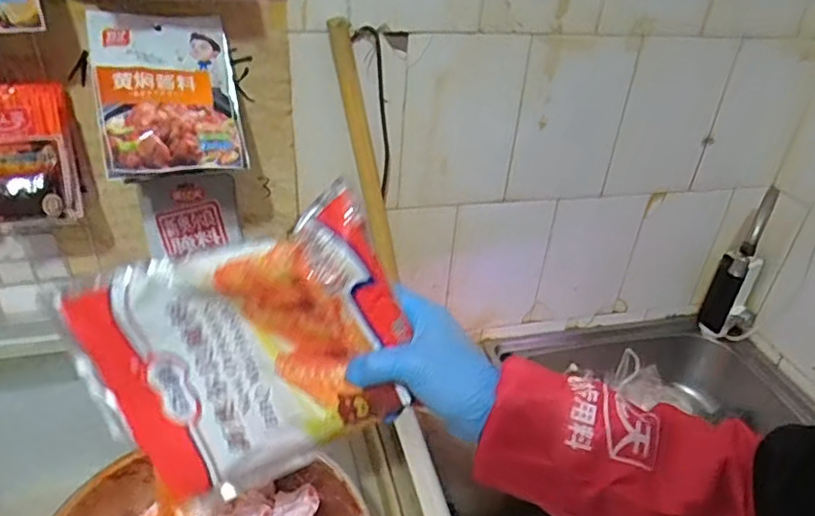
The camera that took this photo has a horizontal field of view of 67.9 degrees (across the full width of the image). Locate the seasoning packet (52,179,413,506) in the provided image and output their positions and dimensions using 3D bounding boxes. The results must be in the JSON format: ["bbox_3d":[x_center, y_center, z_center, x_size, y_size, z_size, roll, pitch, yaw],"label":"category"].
[{"bbox_3d":[-0.124,0.082,0.468,0.252,0.195,0.024,-20,13,11],"label":"seasoning packet"}]

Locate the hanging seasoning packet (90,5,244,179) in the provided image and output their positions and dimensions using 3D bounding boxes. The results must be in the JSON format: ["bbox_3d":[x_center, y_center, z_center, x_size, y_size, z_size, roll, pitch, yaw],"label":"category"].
[{"bbox_3d":[-0.301,-0.211,0.764,0.166,0.211,0.027,-8,-9,-27],"label":"hanging seasoning packet"}]

